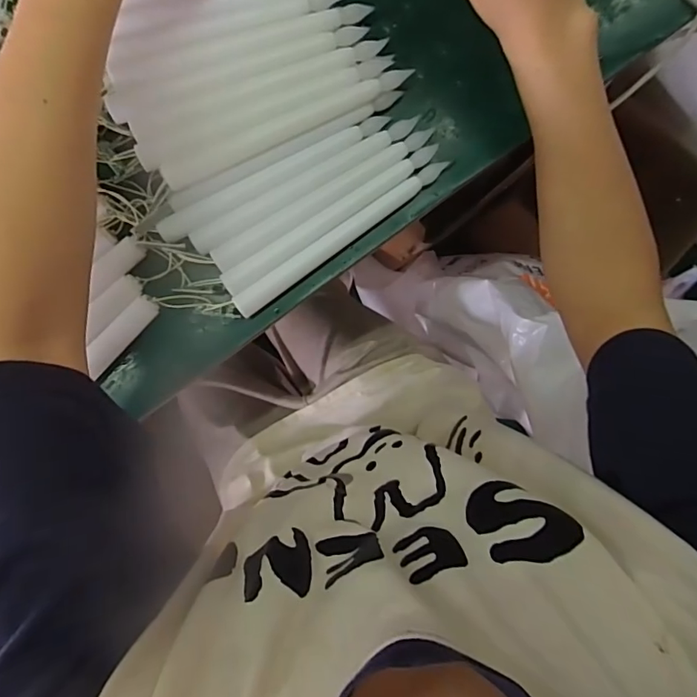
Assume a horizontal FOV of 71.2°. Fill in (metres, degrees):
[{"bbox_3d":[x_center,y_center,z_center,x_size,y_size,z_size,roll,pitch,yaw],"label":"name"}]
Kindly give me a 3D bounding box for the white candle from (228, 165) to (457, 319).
[{"bbox_3d":[-0.005,-0.076,0.331,0.168,0.011,0.015,-36,94,1],"label":"white candle"}]

